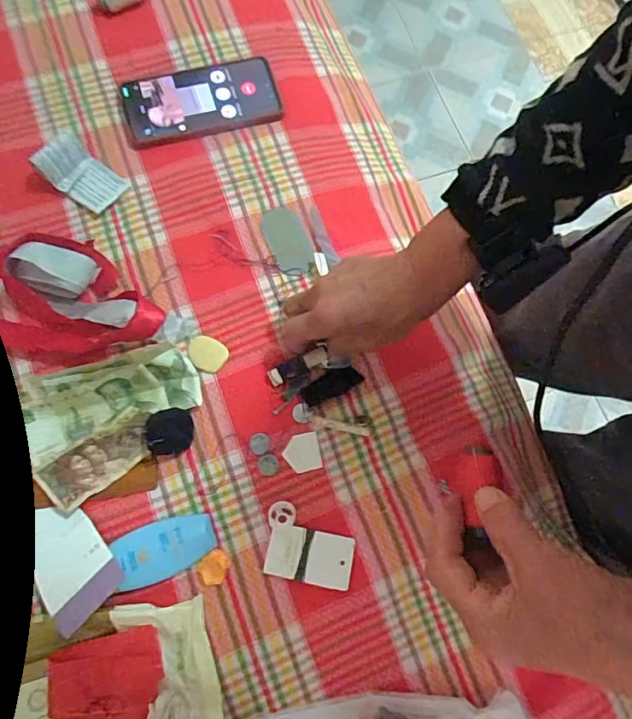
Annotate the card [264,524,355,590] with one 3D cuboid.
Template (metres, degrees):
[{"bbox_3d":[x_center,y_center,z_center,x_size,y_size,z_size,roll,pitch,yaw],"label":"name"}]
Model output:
[{"bbox_3d":[-0.005,0.165,0.420,0.071,0.004,0.041,10,66,4],"label":"card"}]

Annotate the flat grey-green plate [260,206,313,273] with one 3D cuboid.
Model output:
[{"bbox_3d":[-0.029,-0.121,0.499,0.041,0.007,0.072,-18,77,-9],"label":"flat grey-green plate"}]

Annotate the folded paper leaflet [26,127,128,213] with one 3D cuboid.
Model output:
[{"bbox_3d":[-0.229,-0.181,0.486,0.070,0.030,0.048,39,75,6],"label":"folded paper leaflet"}]

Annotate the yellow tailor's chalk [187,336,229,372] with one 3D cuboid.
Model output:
[{"bbox_3d":[-0.102,-0.006,0.464,0.037,0.004,0.030,32,75,4],"label":"yellow tailor's chalk"}]

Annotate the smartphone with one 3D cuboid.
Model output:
[{"bbox_3d":[-0.123,-0.276,0.525,0.162,0.013,0.085,-17,77,-9],"label":"smartphone"}]

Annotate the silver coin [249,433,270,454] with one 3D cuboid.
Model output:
[{"bbox_3d":[-0.050,0.075,0.446,0.018,0.004,0.018,1,75,-5],"label":"silver coin"}]

